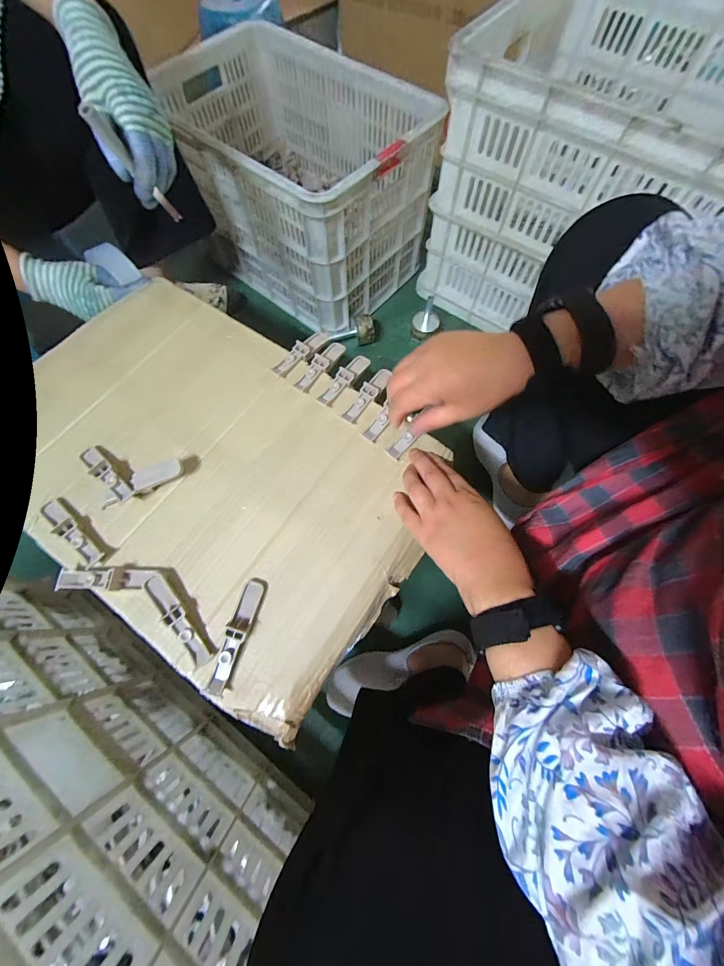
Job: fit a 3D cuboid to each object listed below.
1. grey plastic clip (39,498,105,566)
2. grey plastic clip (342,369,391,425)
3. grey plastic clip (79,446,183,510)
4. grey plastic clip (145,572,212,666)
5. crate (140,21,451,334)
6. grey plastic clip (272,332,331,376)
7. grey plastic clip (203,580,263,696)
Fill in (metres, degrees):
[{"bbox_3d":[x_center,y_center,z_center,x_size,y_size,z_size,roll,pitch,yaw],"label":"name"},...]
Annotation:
[{"bbox_3d":[-0.302,0.049,0.341,0.095,0.013,0.021,39,76,13],"label":"grey plastic clip"},{"bbox_3d":[0.009,-0.111,0.403,0.021,0.017,0.094,28,61,12],"label":"grey plastic clip"},{"bbox_3d":[-0.261,-0.005,0.362,0.125,0.020,0.062,10,72,4],"label":"grey plastic clip"},{"bbox_3d":[-0.177,0.128,0.314,0.018,0.014,0.097,-40,75,-12],"label":"grey plastic clip"},{"bbox_3d":[-0.147,-0.661,0.740,0.535,0.293,0.349,41,76,13],"label":"crate"},{"bbox_3d":[-0.076,-0.167,0.424,0.024,0.019,0.090,30,74,10],"label":"grey plastic clip"},{"bbox_3d":[-0.119,0.143,0.308,0.022,0.015,0.098,15,72,6],"label":"grey plastic clip"}]

